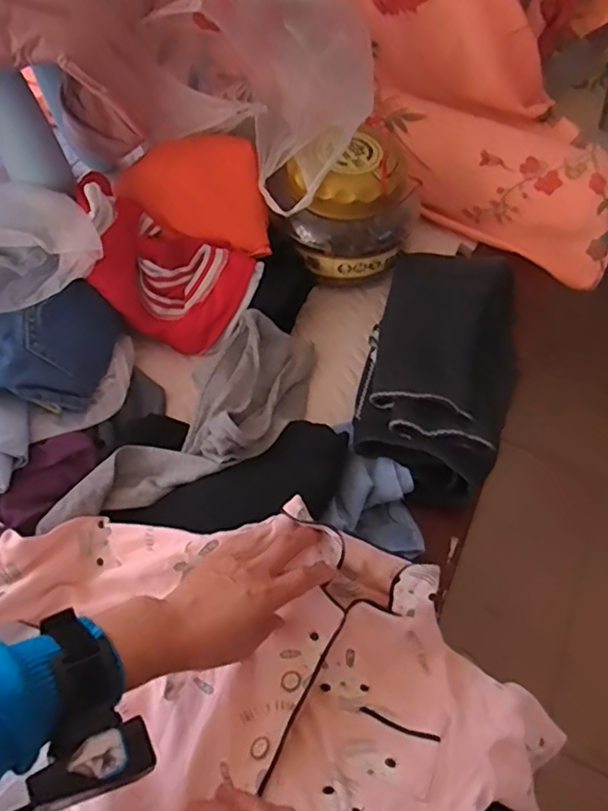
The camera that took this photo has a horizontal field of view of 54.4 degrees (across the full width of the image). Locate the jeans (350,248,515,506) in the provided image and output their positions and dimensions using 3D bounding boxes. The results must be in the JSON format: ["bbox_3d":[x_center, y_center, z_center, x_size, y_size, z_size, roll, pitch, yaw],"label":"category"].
[{"bbox_3d":[0.155,-0.050,0.667,0.163,0.083,0.307,12,58,4],"label":"jeans"}]

